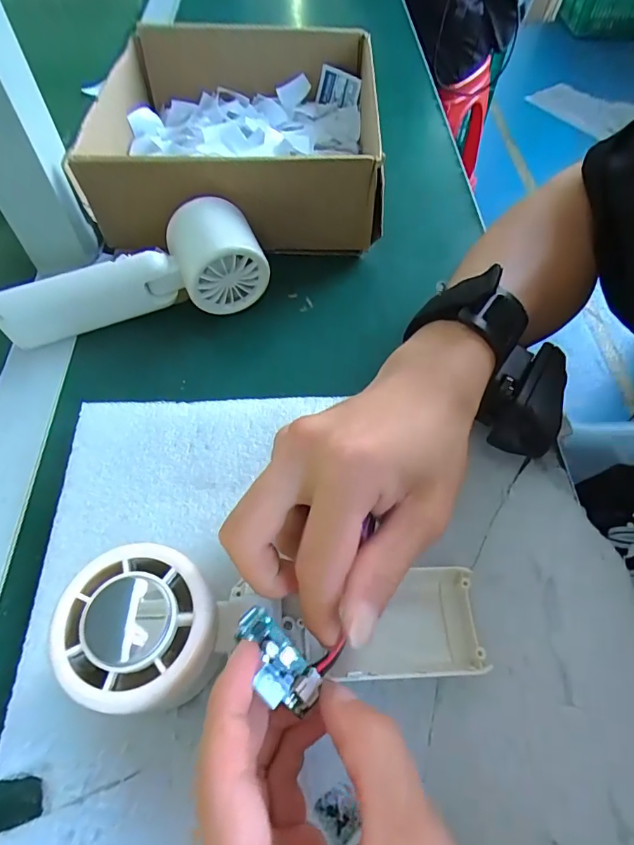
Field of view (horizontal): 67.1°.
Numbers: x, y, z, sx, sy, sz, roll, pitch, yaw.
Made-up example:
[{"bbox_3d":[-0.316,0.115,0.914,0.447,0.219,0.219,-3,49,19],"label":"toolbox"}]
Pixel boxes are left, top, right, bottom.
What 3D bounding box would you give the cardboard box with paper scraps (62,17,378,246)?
[{"bbox_3d":[-0.060,-0.248,0.393,0.202,0.067,0.244,-1,57,-1],"label":"cardboard box with paper scraps"}]

